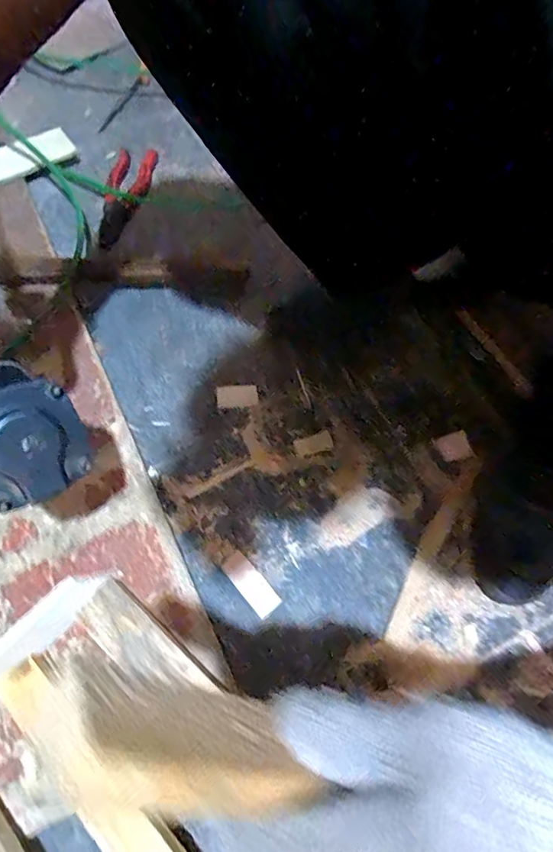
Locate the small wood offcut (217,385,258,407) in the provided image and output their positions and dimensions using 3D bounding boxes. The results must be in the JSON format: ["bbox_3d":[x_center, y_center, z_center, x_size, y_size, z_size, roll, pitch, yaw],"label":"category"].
[{"bbox_3d":[-0.044,-0.034,0.525,0.045,0.005,0.028,0,62,-1],"label":"small wood offcut"}]

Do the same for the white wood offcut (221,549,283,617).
[{"bbox_3d":[-0.024,0.147,0.437,0.025,0.004,0.063,-38,68,-18],"label":"white wood offcut"}]

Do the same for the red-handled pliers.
[{"bbox_3d":[-0.220,-0.328,0.664,0.058,0.016,0.197,8,62,4],"label":"red-handled pliers"}]

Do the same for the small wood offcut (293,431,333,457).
[{"bbox_3d":[0.040,0.019,0.501,0.040,0.004,0.020,-16,63,-9],"label":"small wood offcut"}]

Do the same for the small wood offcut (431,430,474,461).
[{"bbox_3d":[0.187,0.022,0.495,0.034,0.006,0.028,-17,69,7],"label":"small wood offcut"}]

